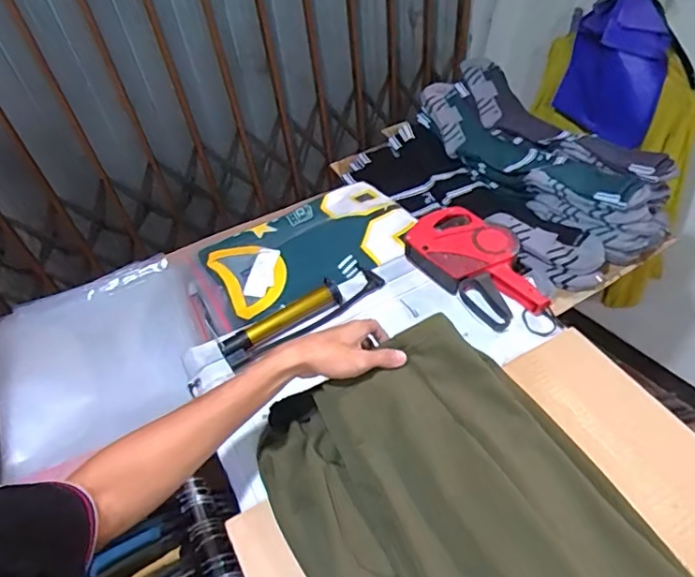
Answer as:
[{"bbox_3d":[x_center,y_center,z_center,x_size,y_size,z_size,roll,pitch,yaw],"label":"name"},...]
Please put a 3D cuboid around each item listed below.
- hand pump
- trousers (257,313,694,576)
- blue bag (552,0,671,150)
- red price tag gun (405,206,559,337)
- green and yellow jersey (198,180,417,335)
[{"bbox_3d":[-0.060,0.038,0.773,0.251,0.041,0.043,-28,51,-18],"label":"hand pump"},{"bbox_3d":[0.130,0.244,0.521,0.307,0.071,0.461,-28,51,-18],"label":"trousers"},{"bbox_3d":[0.616,-0.520,1.246,0.207,0.338,0.147,13,51,18],"label":"blue bag"},{"bbox_3d":[0.206,-0.036,0.802,0.134,0.057,0.239,-30,51,-20],"label":"red price tag gun"},{"bbox_3d":[-0.076,-0.079,0.971,0.362,0.040,0.221,-25,50,-15],"label":"green and yellow jersey"}]

